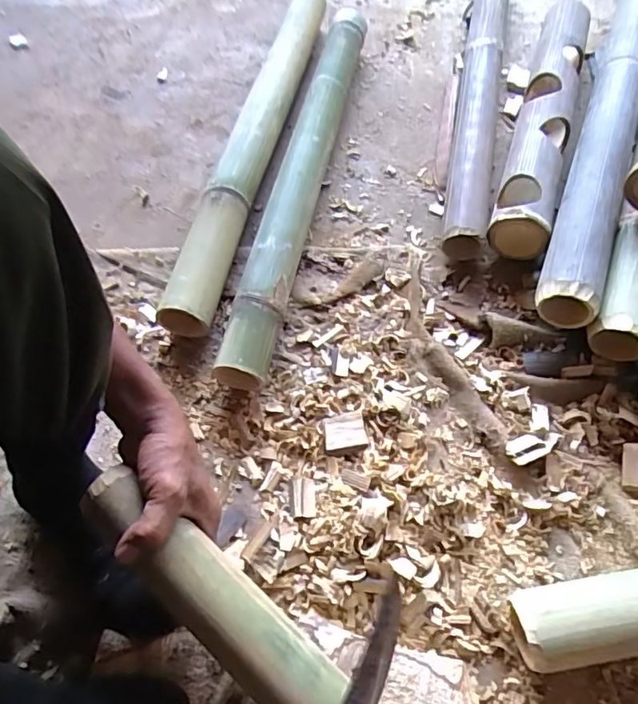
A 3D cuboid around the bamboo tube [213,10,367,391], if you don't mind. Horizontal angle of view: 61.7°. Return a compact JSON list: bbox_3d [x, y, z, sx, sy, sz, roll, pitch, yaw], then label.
[{"bbox_3d":[-0.022,-0.256,0.745,0.061,0.064,0.643,10,67,9],"label":"bamboo tube"}]

